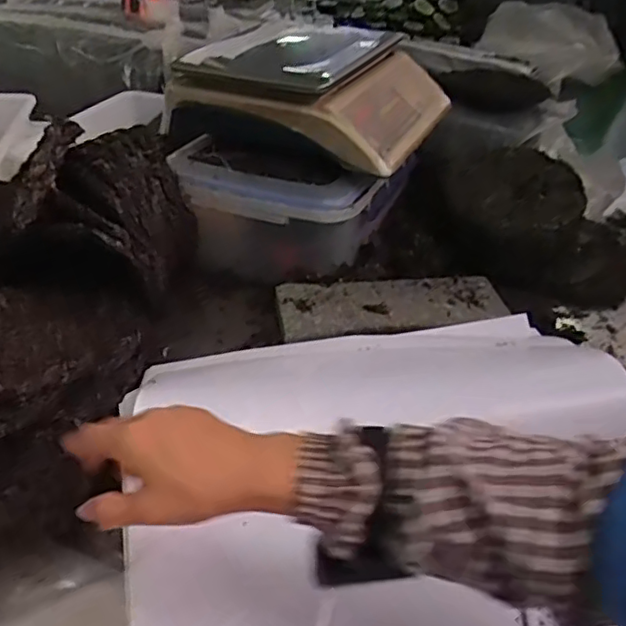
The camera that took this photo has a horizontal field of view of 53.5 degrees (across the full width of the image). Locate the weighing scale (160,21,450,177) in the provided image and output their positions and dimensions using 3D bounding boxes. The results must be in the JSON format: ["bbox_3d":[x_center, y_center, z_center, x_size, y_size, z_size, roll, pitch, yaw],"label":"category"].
[{"bbox_3d":[0.011,-0.344,0.935,0.329,0.110,0.328,16,39,18],"label":"weighing scale"}]

